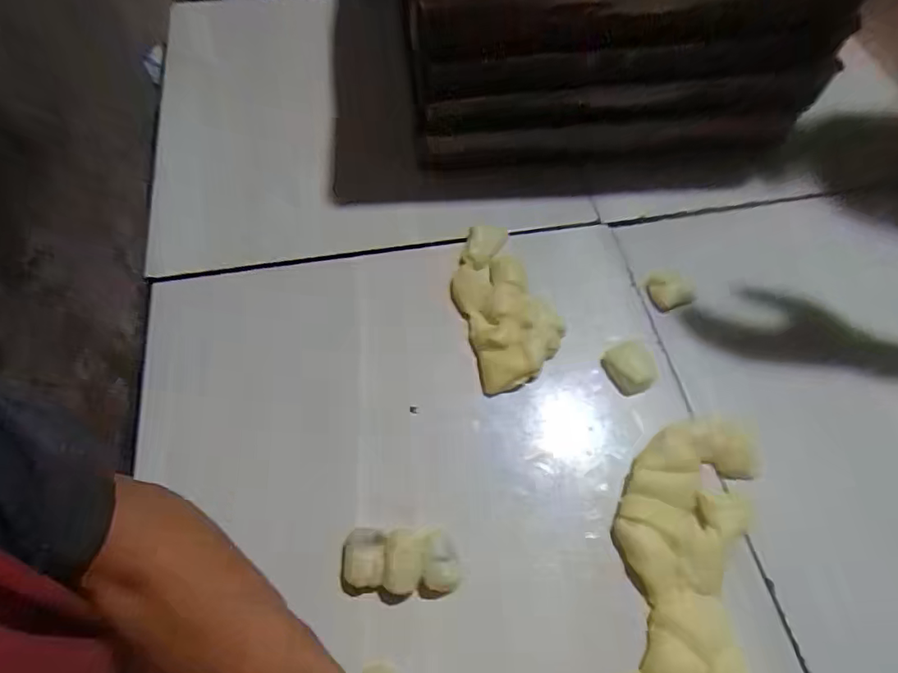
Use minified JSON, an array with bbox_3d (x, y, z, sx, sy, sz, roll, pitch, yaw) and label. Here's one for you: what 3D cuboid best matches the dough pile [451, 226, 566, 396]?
[{"bbox_3d":[0.054,-0.036,0.523,0.088,0.026,0.183,-14,60,-7],"label":"dough pile"}]

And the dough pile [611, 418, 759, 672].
[{"bbox_3d":[0.184,0.182,0.403,0.104,0.029,0.247,13,60,9],"label":"dough pile"}]

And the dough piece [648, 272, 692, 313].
[{"bbox_3d":[0.232,-0.049,0.544,0.039,0.021,0.037,-1,59,1],"label":"dough piece"}]

